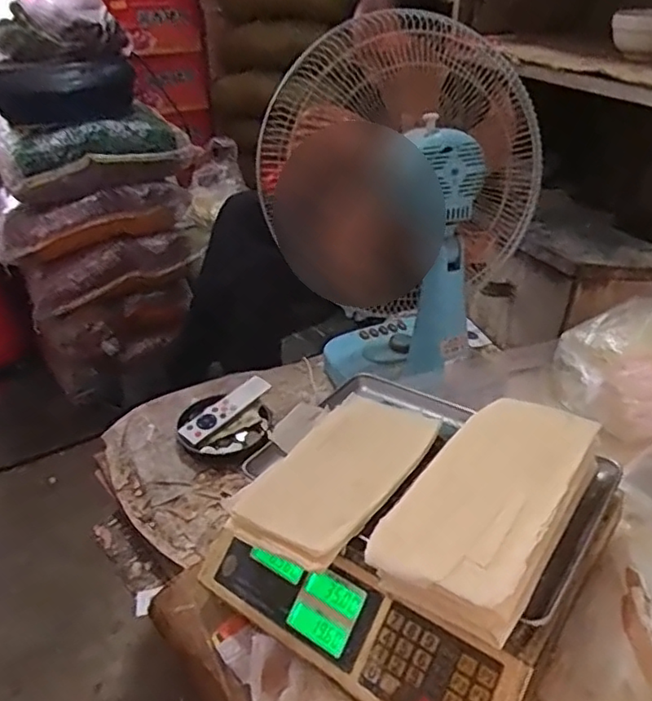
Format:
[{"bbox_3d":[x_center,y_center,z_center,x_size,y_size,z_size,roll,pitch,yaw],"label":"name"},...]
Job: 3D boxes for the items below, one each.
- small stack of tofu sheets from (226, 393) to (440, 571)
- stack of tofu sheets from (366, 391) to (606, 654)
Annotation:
[{"bbox_3d":[0.016,0.121,0.652,0.125,0.020,0.246,19,38,31],"label":"small stack of tofu sheets"},{"bbox_3d":[0.154,0.134,0.569,0.130,0.044,0.258,21,39,32],"label":"stack of tofu sheets"}]

